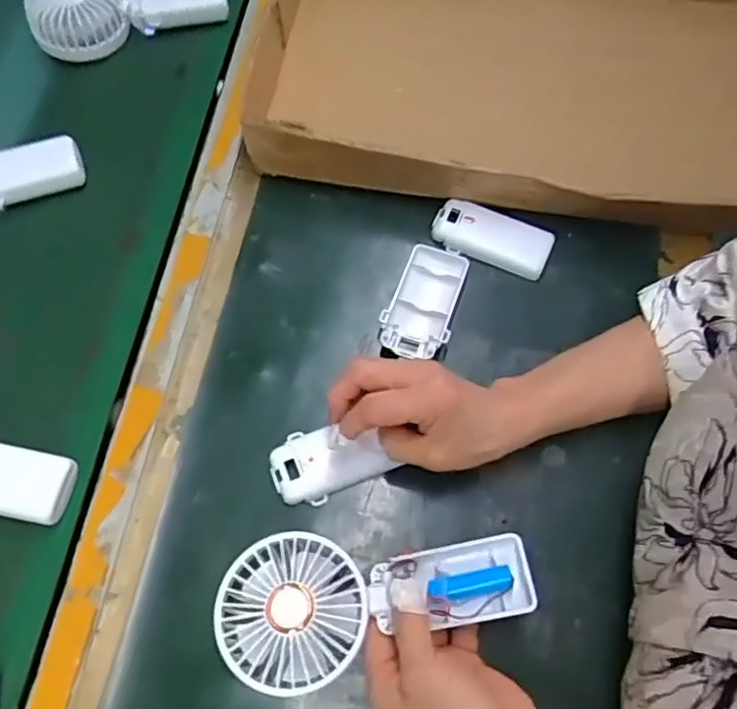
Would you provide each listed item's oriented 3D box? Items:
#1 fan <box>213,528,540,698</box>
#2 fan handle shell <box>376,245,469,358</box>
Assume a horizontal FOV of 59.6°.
[{"bbox_3d":[0.005,0.144,0.381,0.179,0.030,0.080,-5,66,-6],"label":"fan"},{"bbox_3d":[0.045,-0.044,0.492,0.049,0.012,0.098,20,68,10],"label":"fan handle shell"}]

